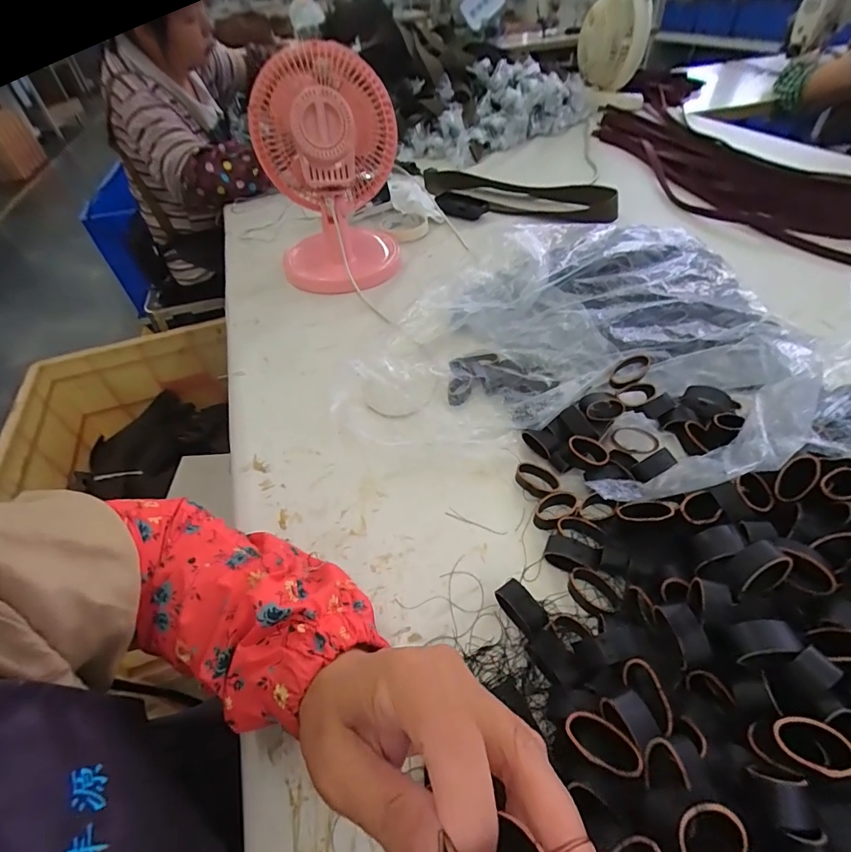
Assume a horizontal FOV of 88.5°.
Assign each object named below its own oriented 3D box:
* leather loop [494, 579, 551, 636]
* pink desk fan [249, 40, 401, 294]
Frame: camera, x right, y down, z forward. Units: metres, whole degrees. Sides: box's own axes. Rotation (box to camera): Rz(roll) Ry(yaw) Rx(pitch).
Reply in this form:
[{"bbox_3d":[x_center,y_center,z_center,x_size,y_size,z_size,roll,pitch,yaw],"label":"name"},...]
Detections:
[{"bbox_3d":[0.070,0.134,0.320,0.021,0.018,0.040,-31,51,-21],"label":"leather loop"},{"bbox_3d":[-0.154,-0.386,0.681,0.199,0.268,0.215,-1,47,6],"label":"pink desk fan"}]

